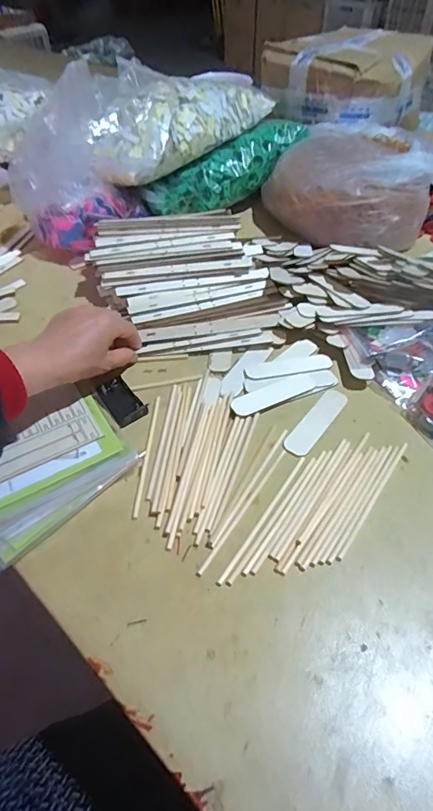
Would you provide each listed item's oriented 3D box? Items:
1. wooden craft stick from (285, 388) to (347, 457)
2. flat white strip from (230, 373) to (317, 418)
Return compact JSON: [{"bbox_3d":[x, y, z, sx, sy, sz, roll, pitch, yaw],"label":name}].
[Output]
[{"bbox_3d":[0.110,0.015,0.484,0.027,0.004,0.106,30,54,25],"label":"wooden craft stick"},{"bbox_3d":[0.065,-0.014,0.502,0.104,0.004,0.028,-21,51,-18],"label":"flat white strip"}]

